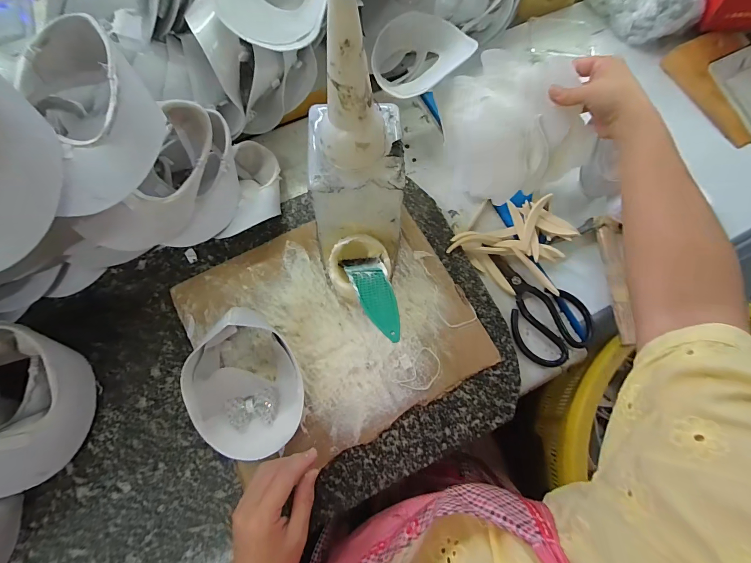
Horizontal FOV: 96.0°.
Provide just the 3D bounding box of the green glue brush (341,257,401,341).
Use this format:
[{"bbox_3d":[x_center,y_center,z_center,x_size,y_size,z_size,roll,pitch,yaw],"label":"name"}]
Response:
[{"bbox_3d":[0.000,0.010,0.362,0.041,0.005,0.134,-20,43,-7],"label":"green glue brush"}]

